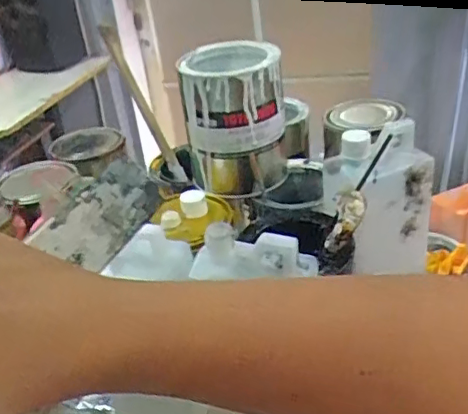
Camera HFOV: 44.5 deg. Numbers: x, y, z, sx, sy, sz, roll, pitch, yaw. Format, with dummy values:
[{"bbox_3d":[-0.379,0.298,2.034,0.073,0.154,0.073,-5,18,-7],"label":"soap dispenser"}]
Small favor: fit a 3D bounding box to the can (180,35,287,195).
[{"bbox_3d":[0.001,-0.095,0.617,0.101,0.142,0.116,-7,31,-1],"label":"can"}]

